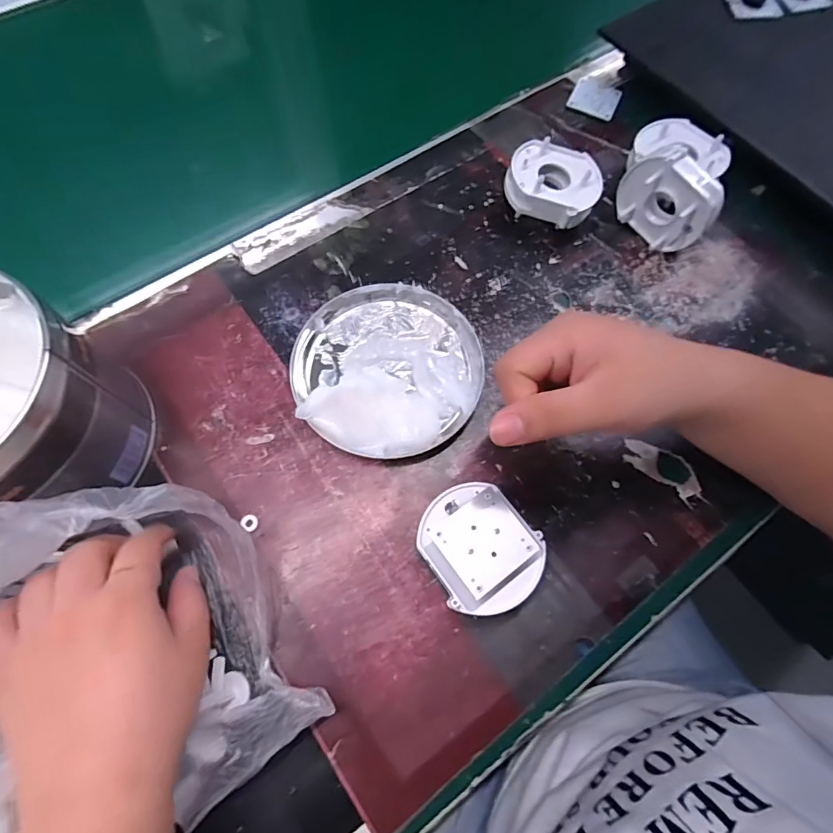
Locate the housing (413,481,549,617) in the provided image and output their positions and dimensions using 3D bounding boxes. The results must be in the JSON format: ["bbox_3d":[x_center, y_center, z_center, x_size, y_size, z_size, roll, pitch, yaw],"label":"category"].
[{"bbox_3d":[0.036,0.074,0.270,0.059,0.044,0.068,-27,72,-11],"label":"housing"}]

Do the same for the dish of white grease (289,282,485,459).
[{"bbox_3d":[-0.020,-0.037,0.322,0.126,0.026,0.126,0,69,-1],"label":"dish of white grease"}]

